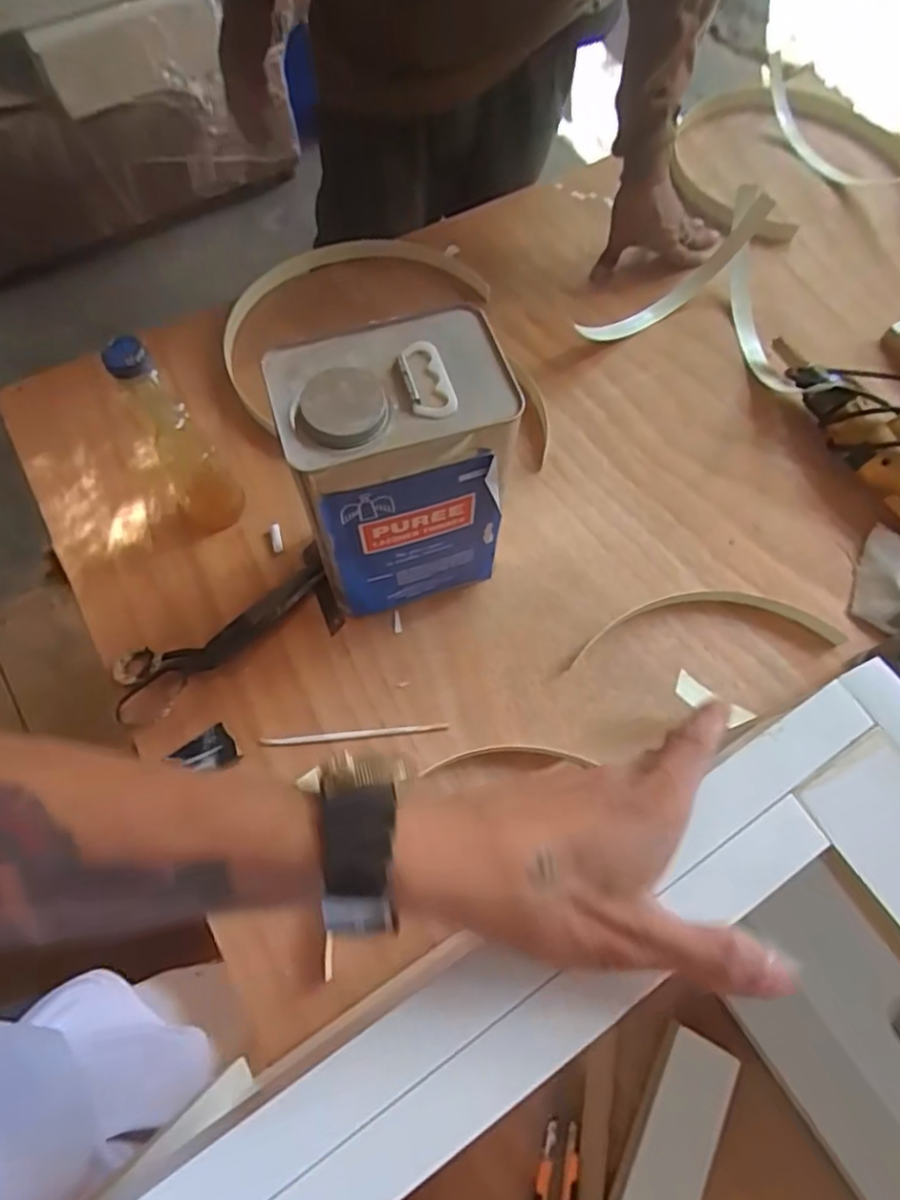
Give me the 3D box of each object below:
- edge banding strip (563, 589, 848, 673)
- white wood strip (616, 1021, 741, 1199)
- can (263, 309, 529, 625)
[{"bbox_3d":[0.231,0.022,0.596,0.250,0.017,0.066,-4,68,-2],"label":"edge banding strip"},{"bbox_3d":[0.147,0.389,0.433,0.049,0.018,0.169,27,70,10],"label":"white wood strip"},{"bbox_3d":[-0.041,-0.091,0.520,0.154,0.239,0.111,-17,69,-8],"label":"can"}]

